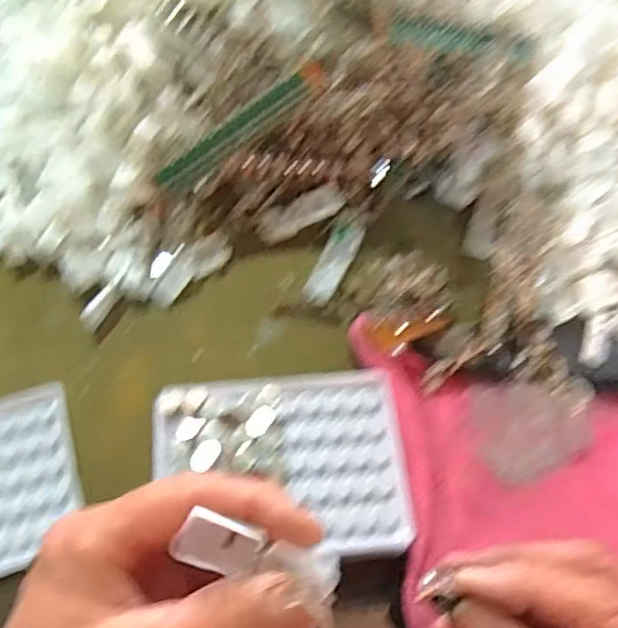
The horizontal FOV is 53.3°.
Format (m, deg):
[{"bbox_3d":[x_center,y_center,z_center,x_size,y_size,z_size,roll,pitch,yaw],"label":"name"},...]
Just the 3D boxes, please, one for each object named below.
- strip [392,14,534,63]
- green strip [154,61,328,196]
[{"bbox_3d":[0.100,-0.174,0.390,0.114,0.010,0.017,-5,67,-27],"label":"strip"},{"bbox_3d":[-0.042,-0.116,0.385,0.122,0.021,0.008,-38,30,4],"label":"green strip"}]

